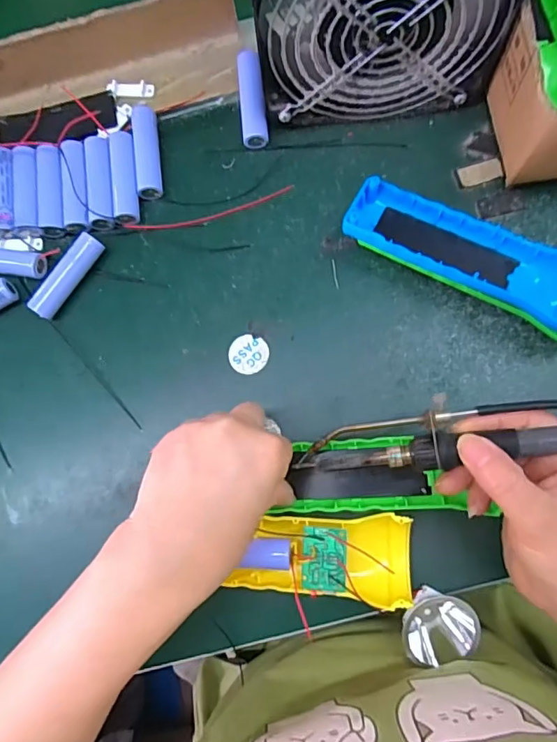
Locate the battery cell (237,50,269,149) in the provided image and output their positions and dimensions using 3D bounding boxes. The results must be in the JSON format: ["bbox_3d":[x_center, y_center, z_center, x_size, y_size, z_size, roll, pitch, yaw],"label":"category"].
[{"bbox_3d":[-0.018,-0.194,0.357,0.018,0.016,0.067,-5,82,3],"label":"battery cell"}]

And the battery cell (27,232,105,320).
[{"bbox_3d":[-0.147,-0.066,0.349,0.015,0.019,0.065,35,86,8],"label":"battery cell"}]

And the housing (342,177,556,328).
[{"bbox_3d":[0.123,-0.072,0.322,0.163,0.039,0.052,25,83,8],"label":"housing"}]

